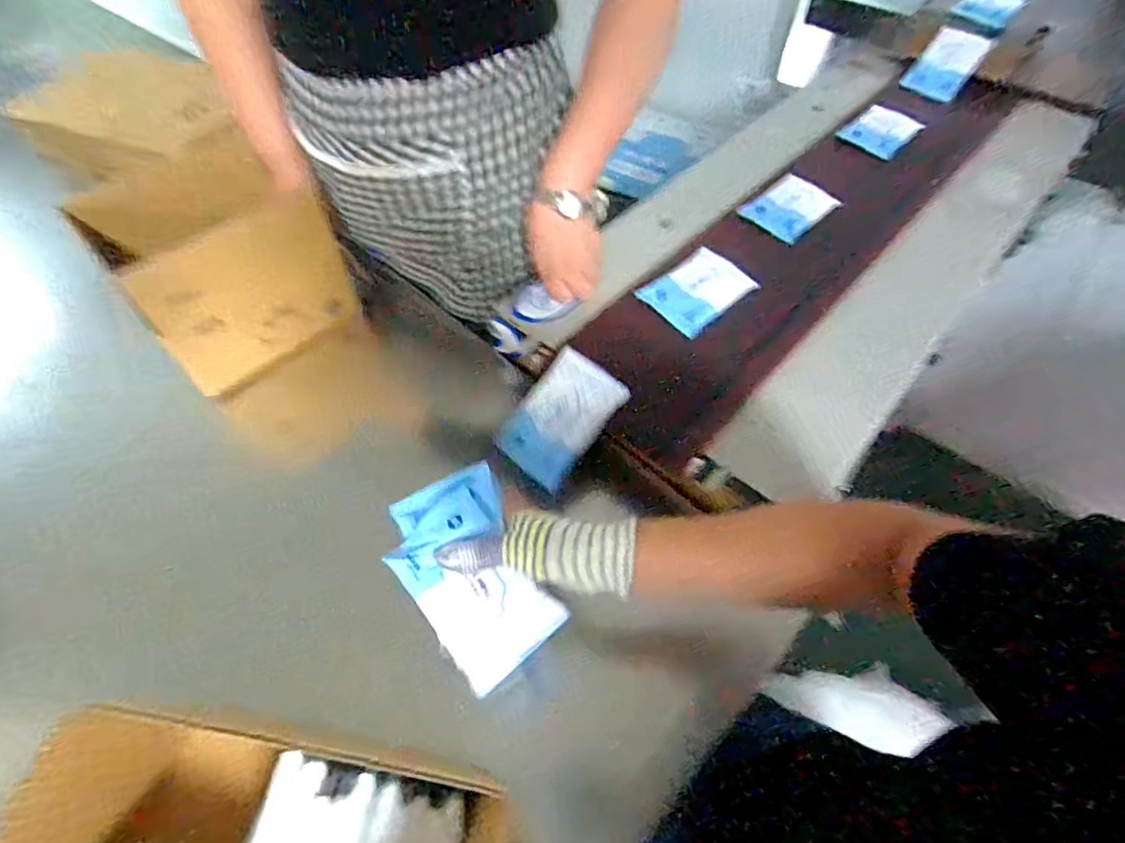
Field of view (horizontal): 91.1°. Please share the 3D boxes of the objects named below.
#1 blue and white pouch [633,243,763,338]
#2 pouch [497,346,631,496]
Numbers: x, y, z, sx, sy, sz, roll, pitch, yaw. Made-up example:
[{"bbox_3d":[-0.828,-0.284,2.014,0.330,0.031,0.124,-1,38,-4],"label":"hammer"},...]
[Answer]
[{"bbox_3d":[0.173,-0.168,0.691,0.142,0.016,0.092,-37,64,-22],"label":"blue and white pouch"},{"bbox_3d":[-0.001,-0.004,0.596,0.089,0.011,0.136,36,90,14],"label":"pouch"}]

